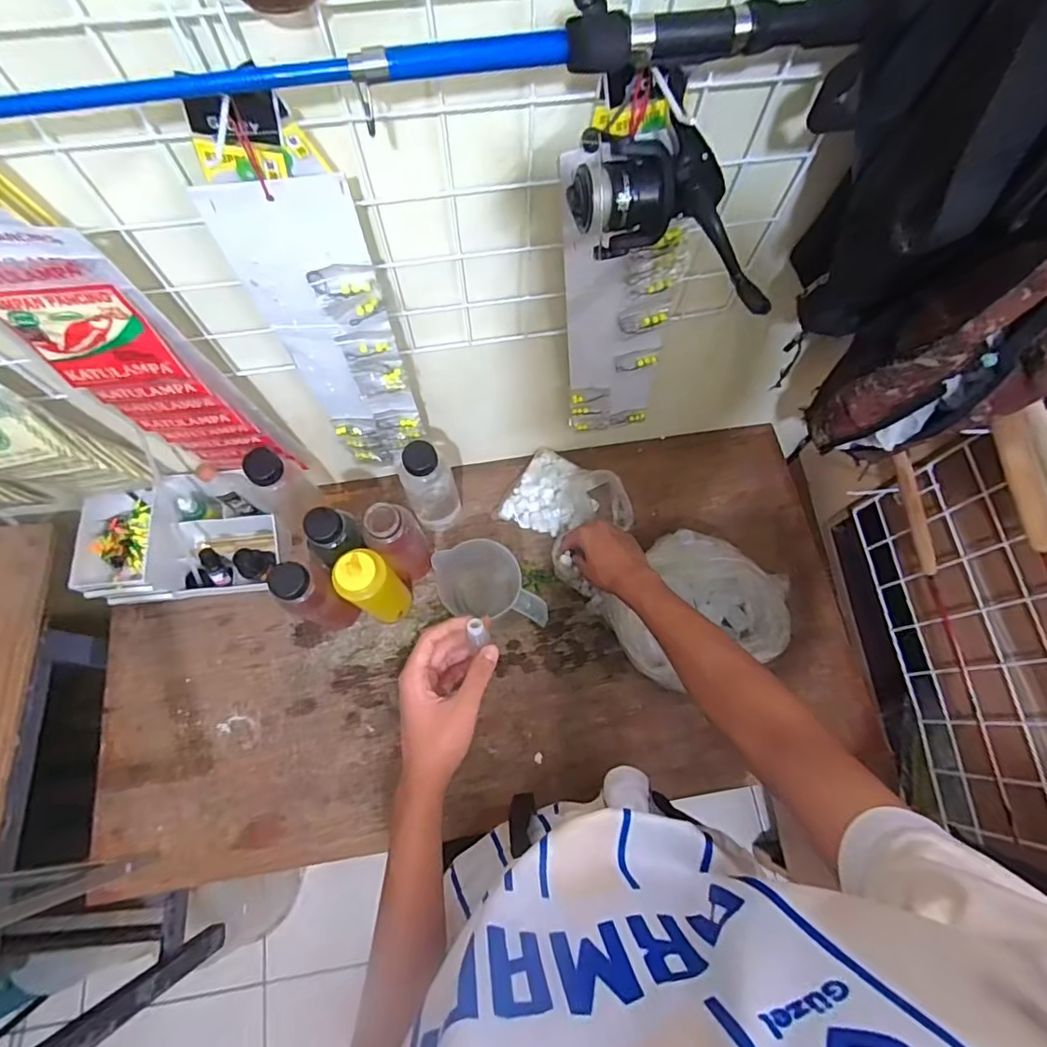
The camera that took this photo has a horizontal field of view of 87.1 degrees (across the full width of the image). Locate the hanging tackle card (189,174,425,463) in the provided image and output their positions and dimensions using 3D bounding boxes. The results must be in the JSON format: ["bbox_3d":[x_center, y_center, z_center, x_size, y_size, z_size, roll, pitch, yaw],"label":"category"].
[{"bbox_3d":[-0.165,-0.154,0.524,0.097,0.369,0.024,2,71,0],"label":"hanging tackle card"}]

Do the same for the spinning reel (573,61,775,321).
[{"bbox_3d":[0.105,-0.212,0.352,0.145,0.089,0.071,25,73,8],"label":"spinning reel"}]

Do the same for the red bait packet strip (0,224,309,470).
[{"bbox_3d":[-0.328,-0.121,0.505,0.106,0.356,0.020,-9,72,-2],"label":"red bait packet strip"}]

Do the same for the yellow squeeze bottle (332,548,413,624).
[{"bbox_3d":[-0.178,0.081,0.672,0.045,0.186,0.055,35,74,11],"label":"yellow squeeze bottle"}]

